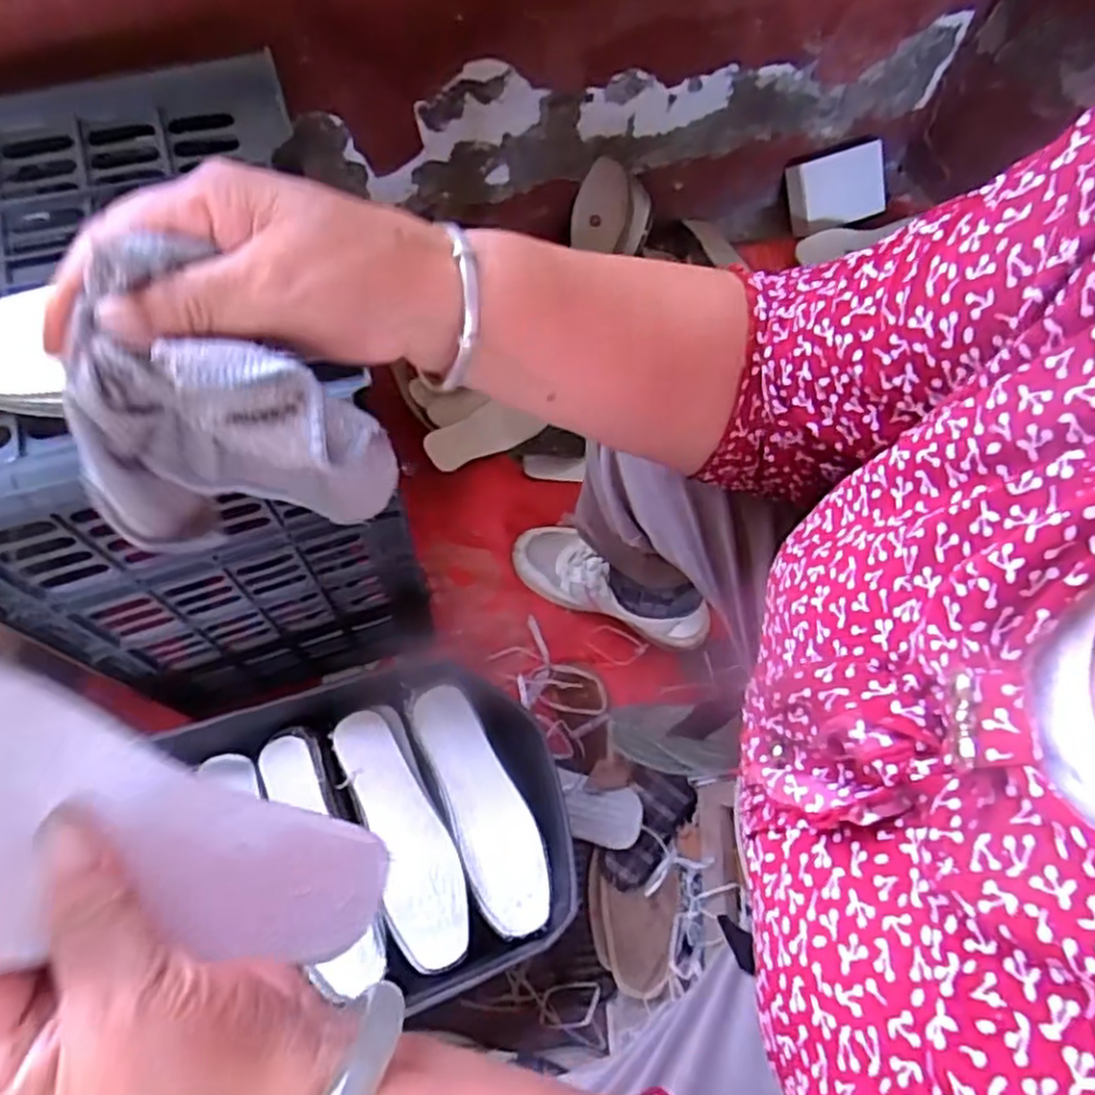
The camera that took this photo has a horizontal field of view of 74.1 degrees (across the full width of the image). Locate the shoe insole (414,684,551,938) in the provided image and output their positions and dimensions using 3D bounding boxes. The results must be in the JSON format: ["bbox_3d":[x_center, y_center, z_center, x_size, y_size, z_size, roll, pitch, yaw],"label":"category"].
[{"bbox_3d":[-0.058,0.227,0.649,0.069,0.015,0.217,-19,68,-11],"label":"shoe insole"}]

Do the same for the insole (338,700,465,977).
[{"bbox_3d":[-0.127,0.250,0.644,0.067,0.011,0.220,-20,68,-12],"label":"insole"}]

